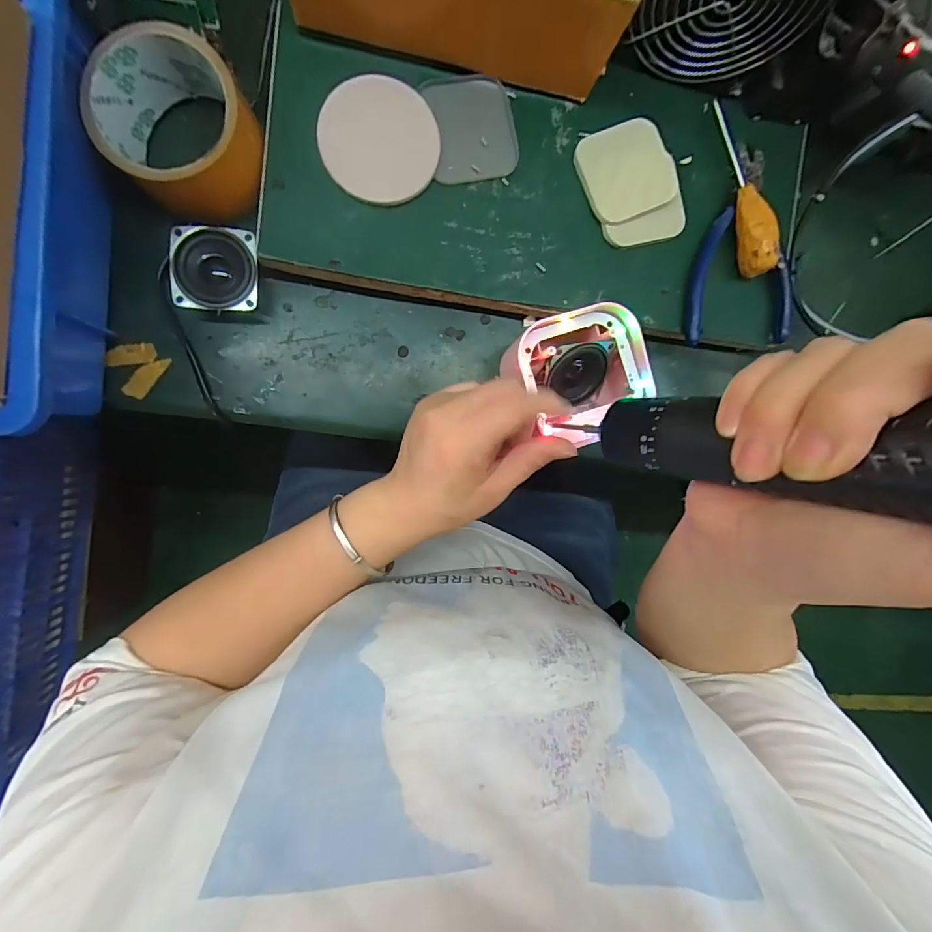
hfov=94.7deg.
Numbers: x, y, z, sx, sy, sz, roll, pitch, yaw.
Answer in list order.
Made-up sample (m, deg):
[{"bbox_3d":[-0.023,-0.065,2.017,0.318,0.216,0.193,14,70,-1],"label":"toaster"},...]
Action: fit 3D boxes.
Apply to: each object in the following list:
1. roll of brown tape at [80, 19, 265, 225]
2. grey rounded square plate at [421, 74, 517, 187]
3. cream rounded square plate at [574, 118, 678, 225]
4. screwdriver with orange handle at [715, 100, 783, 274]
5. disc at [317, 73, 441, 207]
[{"bbox_3d":[-0.175,-0.206,0.269,0.086,0.051,0.099,-45,98,-5],"label":"roll of brown tape"},{"bbox_3d":[0.005,-0.232,0.295,0.059,0.007,0.064,-11,94,-9],"label":"grey rounded square plate"},{"bbox_3d":[0.117,-0.215,0.313,0.066,0.009,0.063,-25,96,-8],"label":"cream rounded square plate"},{"bbox_3d":[0.212,-0.209,0.325,0.018,0.025,0.127,-16,95,-8],"label":"screwdriver with orange handle"},{"bbox_3d":[-0.057,-0.216,0.286,0.076,0.007,0.077,0,93,-9],"label":"disc"}]

